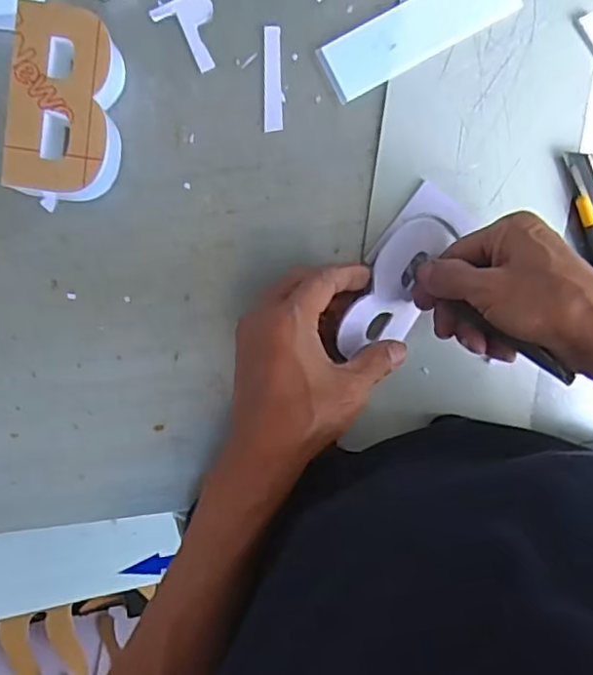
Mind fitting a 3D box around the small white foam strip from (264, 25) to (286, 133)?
[{"bbox_3d":[-0.015,-0.172,0.427,0.013,0.004,0.067,0,97,-3],"label":"small white foam strip"}]

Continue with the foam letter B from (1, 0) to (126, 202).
[{"bbox_3d":[-0.144,-0.144,0.402,0.056,0.044,0.109,6,96,-4],"label":"foam letter B"}]

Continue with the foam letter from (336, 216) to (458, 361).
[{"bbox_3d":[0.068,-0.033,0.433,0.050,0.024,0.111,32,86,-6],"label":"foam letter"}]

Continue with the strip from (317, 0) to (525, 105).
[{"bbox_3d":[0.082,-0.207,0.427,0.135,0.004,0.040,-28,97,0],"label":"strip"}]

